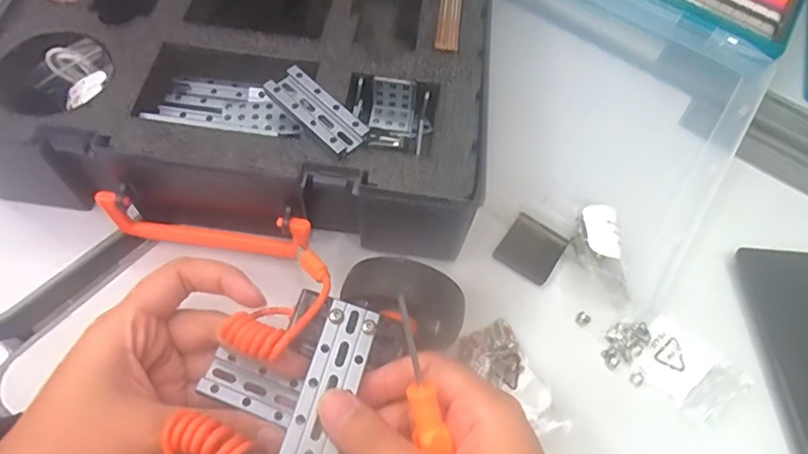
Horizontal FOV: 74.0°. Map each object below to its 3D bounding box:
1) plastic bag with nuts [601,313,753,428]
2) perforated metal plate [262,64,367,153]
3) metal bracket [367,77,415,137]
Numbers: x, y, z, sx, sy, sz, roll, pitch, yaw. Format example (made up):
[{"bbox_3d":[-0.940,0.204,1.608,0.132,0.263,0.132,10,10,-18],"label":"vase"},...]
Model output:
[{"bbox_3d":[0.160,0.078,0.315,0.071,0.014,0.051,38,60,16],"label":"plastic bag with nuts"},{"bbox_3d":[-0.048,-0.064,0.298,0.062,0.011,0.024,42,61,19],"label":"perforated metal plate"},{"bbox_3d":[-0.007,-0.071,0.320,0.026,0.025,0.023,7,56,-3],"label":"metal bracket"}]

